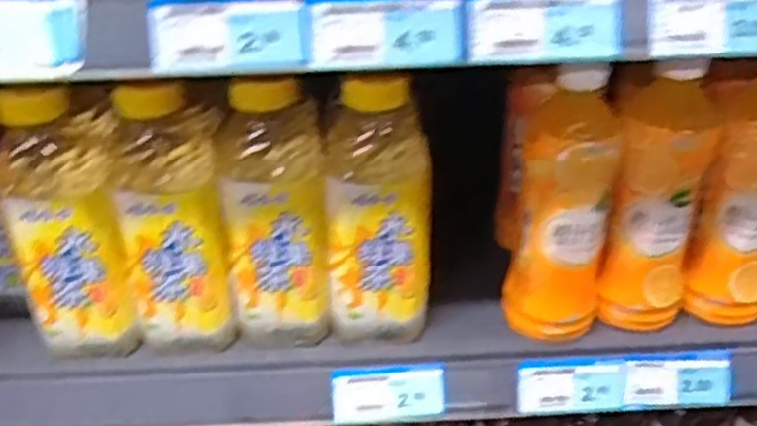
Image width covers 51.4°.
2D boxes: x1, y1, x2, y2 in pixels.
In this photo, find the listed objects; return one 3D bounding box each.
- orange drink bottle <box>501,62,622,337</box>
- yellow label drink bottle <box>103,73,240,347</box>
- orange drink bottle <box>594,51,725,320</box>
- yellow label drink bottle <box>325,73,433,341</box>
[{"bbox_3d":[0.134,-0.014,0.551,0.069,0.195,0.083,10,37,13],"label":"orange drink bottle"},{"bbox_3d":[-0.140,0.000,0.545,0.073,0.183,0.075,-5,36,-8],"label":"yellow label drink bottle"},{"bbox_3d":[0.197,-0.012,0.550,0.068,0.198,0.056,12,37,16],"label":"orange drink bottle"},{"bbox_3d":[0.000,-0.002,0.544,0.072,0.189,0.059,1,36,0],"label":"yellow label drink bottle"}]

